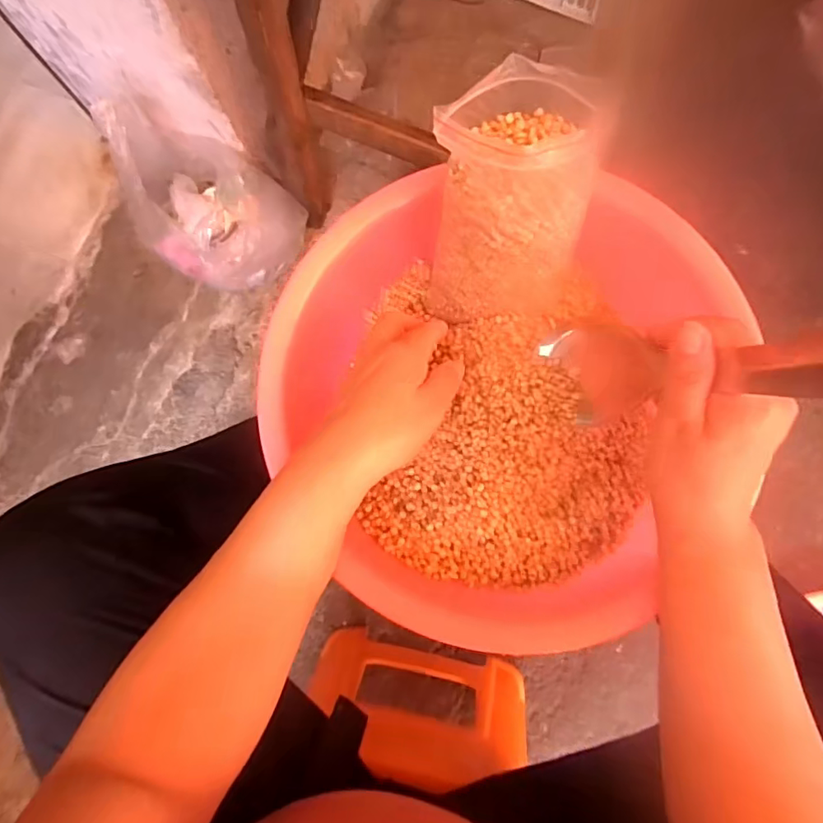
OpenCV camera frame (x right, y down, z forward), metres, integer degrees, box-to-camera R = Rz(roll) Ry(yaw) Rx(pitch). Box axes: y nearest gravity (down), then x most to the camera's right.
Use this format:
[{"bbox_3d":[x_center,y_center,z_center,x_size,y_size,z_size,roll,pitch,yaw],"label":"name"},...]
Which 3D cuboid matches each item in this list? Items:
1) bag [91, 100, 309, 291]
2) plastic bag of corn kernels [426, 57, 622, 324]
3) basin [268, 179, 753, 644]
[{"bbox_3d":[-0.334,-0.322,0.772,0.233,0.261,0.185,19,80,8],"label":"bag"},{"bbox_3d":[0.065,-0.130,0.357,0.101,0.168,0.082,-5,61,-3],"label":"plastic bag of corn kernels"},{"bbox_3d":[0.066,-0.034,0.388,0.300,0.089,0.360,29,82,9],"label":"basin"}]

